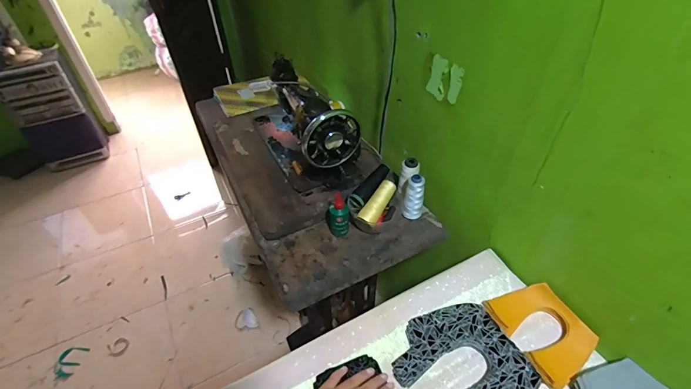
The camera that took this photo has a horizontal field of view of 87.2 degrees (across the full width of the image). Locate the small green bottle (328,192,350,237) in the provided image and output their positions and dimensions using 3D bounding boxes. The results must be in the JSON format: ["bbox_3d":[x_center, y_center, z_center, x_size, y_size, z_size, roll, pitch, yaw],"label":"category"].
[{"bbox_3d":[-0.014,0.048,0.781,0.043,0.117,0.034,-4,44,-3],"label":"small green bottle"}]

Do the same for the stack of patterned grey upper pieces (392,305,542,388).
[{"bbox_3d":[0.187,0.280,0.587,0.190,0.030,0.191,-22,48,-20],"label":"stack of patterned grey upper pieces"}]

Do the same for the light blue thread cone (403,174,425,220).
[{"bbox_3d":[0.154,0.008,0.814,0.042,0.123,0.045,-1,44,1],"label":"light blue thread cone"}]

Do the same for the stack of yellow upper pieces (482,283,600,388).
[{"bbox_3d":[0.339,0.232,0.629,0.126,0.031,0.159,-21,47,-19],"label":"stack of yellow upper pieces"}]

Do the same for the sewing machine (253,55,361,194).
[{"bbox_3d":[-0.130,-0.200,0.937,0.146,0.205,0.400,-22,47,-20],"label":"sewing machine"}]

